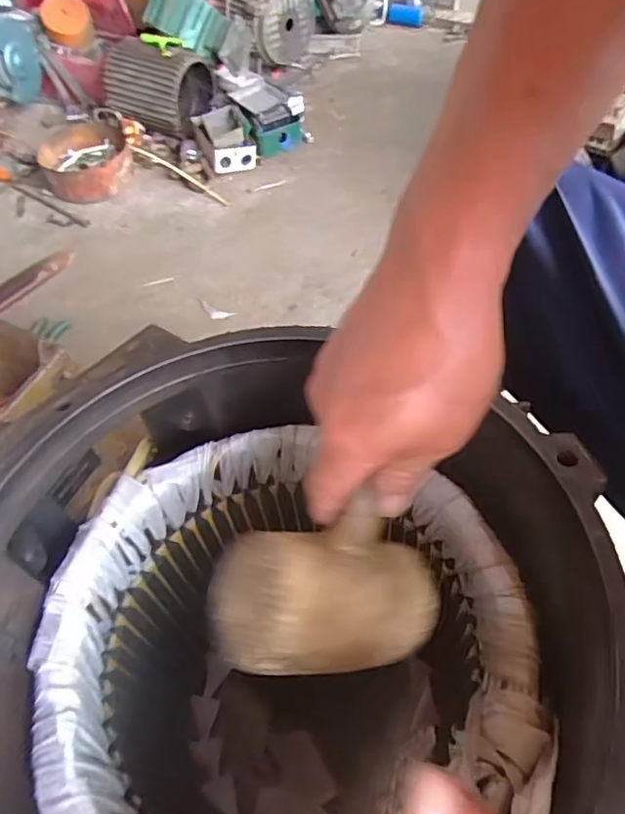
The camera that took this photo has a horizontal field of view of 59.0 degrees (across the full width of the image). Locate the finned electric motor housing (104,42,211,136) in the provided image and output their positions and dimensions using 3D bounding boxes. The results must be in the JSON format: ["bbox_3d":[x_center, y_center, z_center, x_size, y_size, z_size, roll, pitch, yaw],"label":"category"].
[{"bbox_3d":[-0.360,-0.731,1.271,0.219,0.165,0.138,9,55,8],"label":"finned electric motor housing"}]

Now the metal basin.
[{"bbox_3d":[-0.501,-0.548,1.226,0.182,0.065,0.232,-16,55,-9],"label":"metal basin"}]

